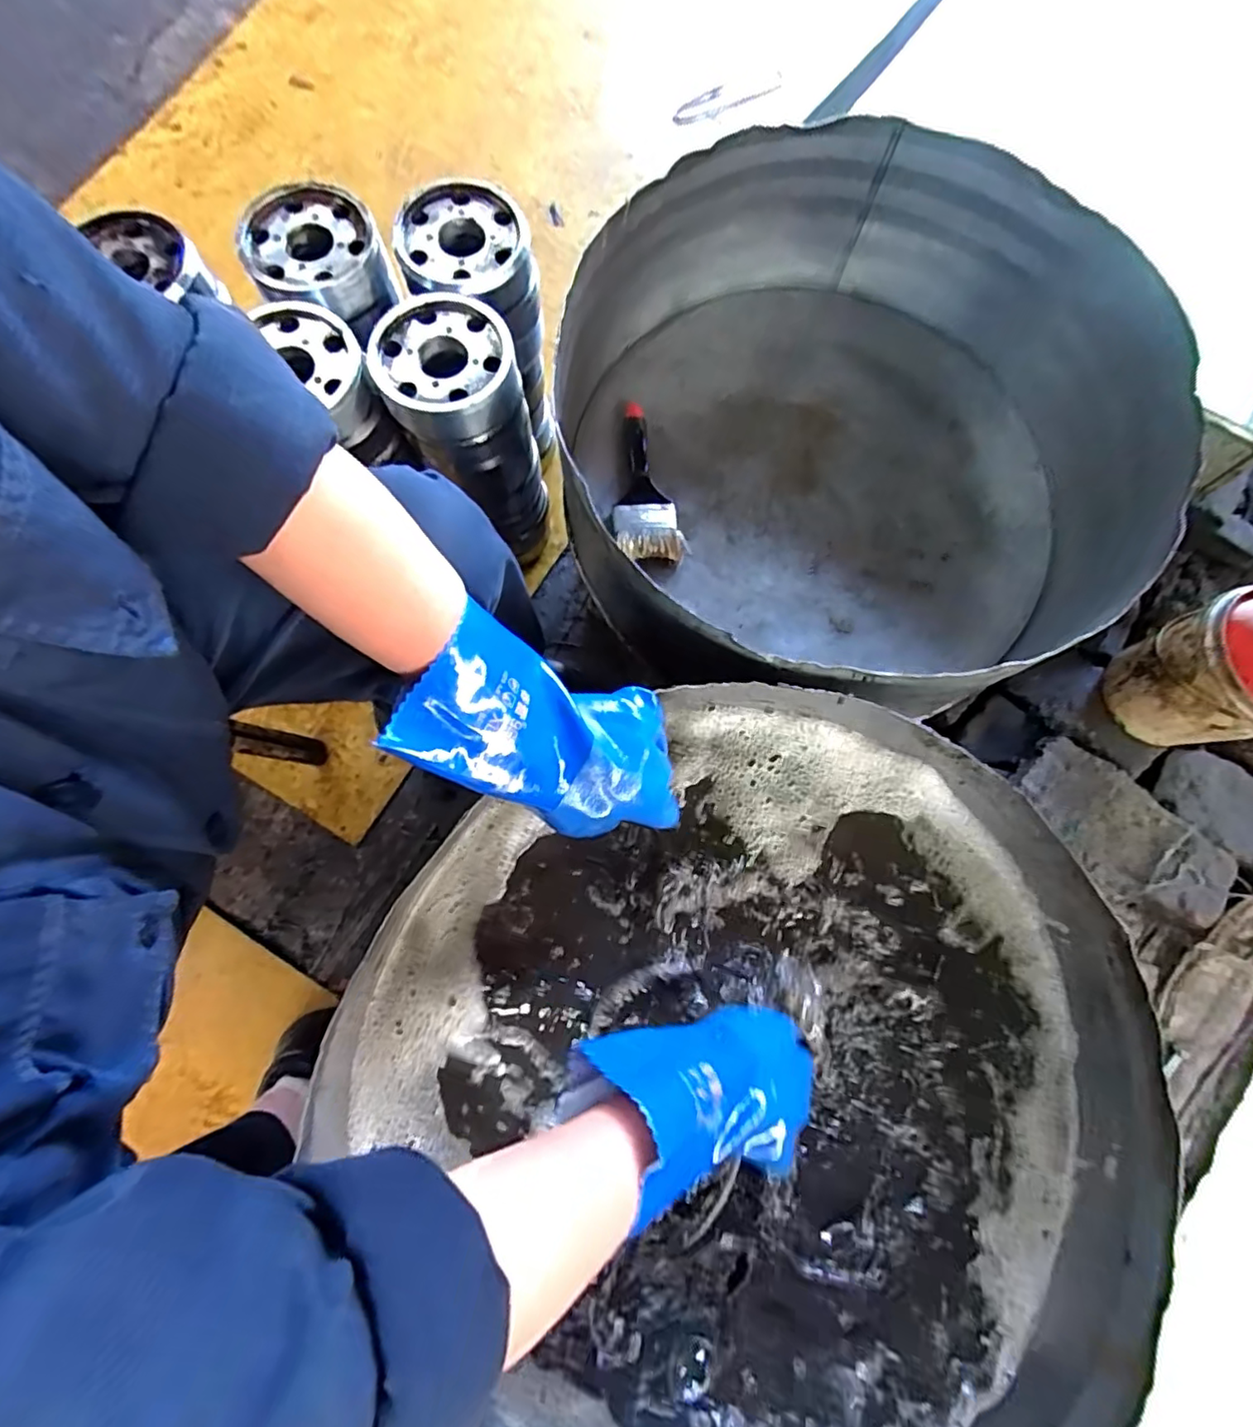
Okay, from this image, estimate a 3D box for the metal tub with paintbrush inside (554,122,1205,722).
[{"bbox_3d":[0.223,-0.273,0.617,0.546,0.211,0.547,0,76,-1],"label":"metal tub with paintbrush inside"}]

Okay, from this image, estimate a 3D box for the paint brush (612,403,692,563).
[{"bbox_3d":[0.013,-0.254,0.676,0.076,0.033,0.186,-12,81,-5],"label":"paint brush"}]

